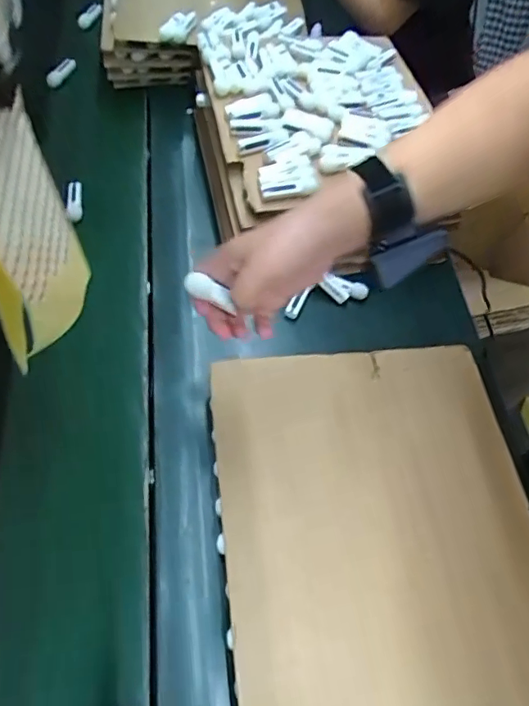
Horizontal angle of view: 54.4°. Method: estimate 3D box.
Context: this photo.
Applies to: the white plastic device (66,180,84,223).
[{"bbox_3d":[-0.265,-0.213,0.717,0.023,0.019,0.060,-8,61,-7],"label":"white plastic device"}]

